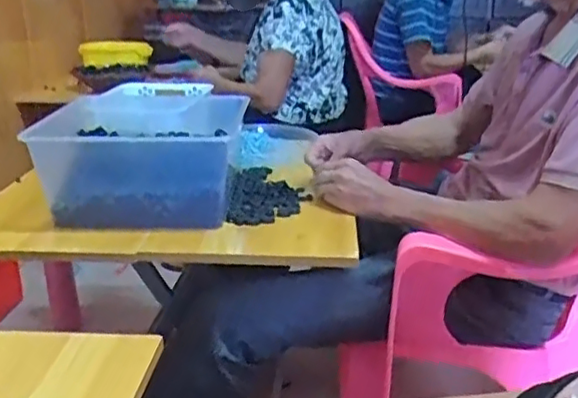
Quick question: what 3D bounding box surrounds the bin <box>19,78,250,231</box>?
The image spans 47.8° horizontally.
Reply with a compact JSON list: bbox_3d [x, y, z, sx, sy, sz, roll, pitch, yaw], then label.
[{"bbox_3d":[-0.226,-0.067,1.059,0.292,0.141,0.313,1,20,3],"label":"bin"}]

